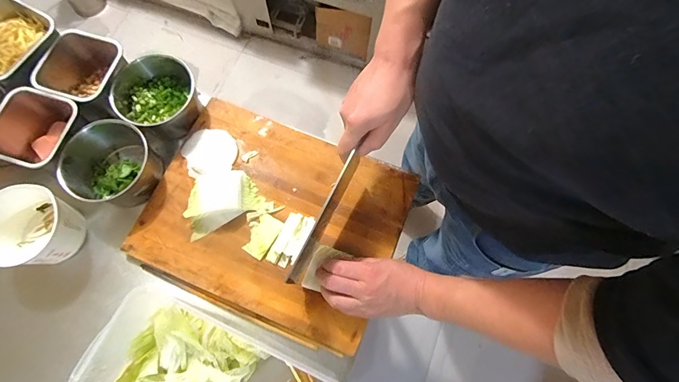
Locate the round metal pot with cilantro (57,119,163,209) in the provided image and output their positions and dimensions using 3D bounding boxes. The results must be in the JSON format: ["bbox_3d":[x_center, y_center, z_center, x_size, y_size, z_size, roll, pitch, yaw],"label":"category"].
[{"bbox_3d":[-0.381,-0.043,0.577,0.151,0.084,0.128,10,73,2],"label":"round metal pot with cilantro"}]

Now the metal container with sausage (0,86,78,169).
[{"bbox_3d":[-0.472,-0.087,0.577,0.124,0.092,0.125,26,74,7],"label":"metal container with sausage"}]

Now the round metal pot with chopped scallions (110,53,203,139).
[{"bbox_3d":[-0.304,-0.161,0.609,0.131,0.075,0.138,41,77,11],"label":"round metal pot with chopped scallions"}]

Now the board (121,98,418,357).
[{"bbox_3d":[-0.107,0.037,0.575,0.396,0.016,0.301,24,74,6],"label":"board"}]

